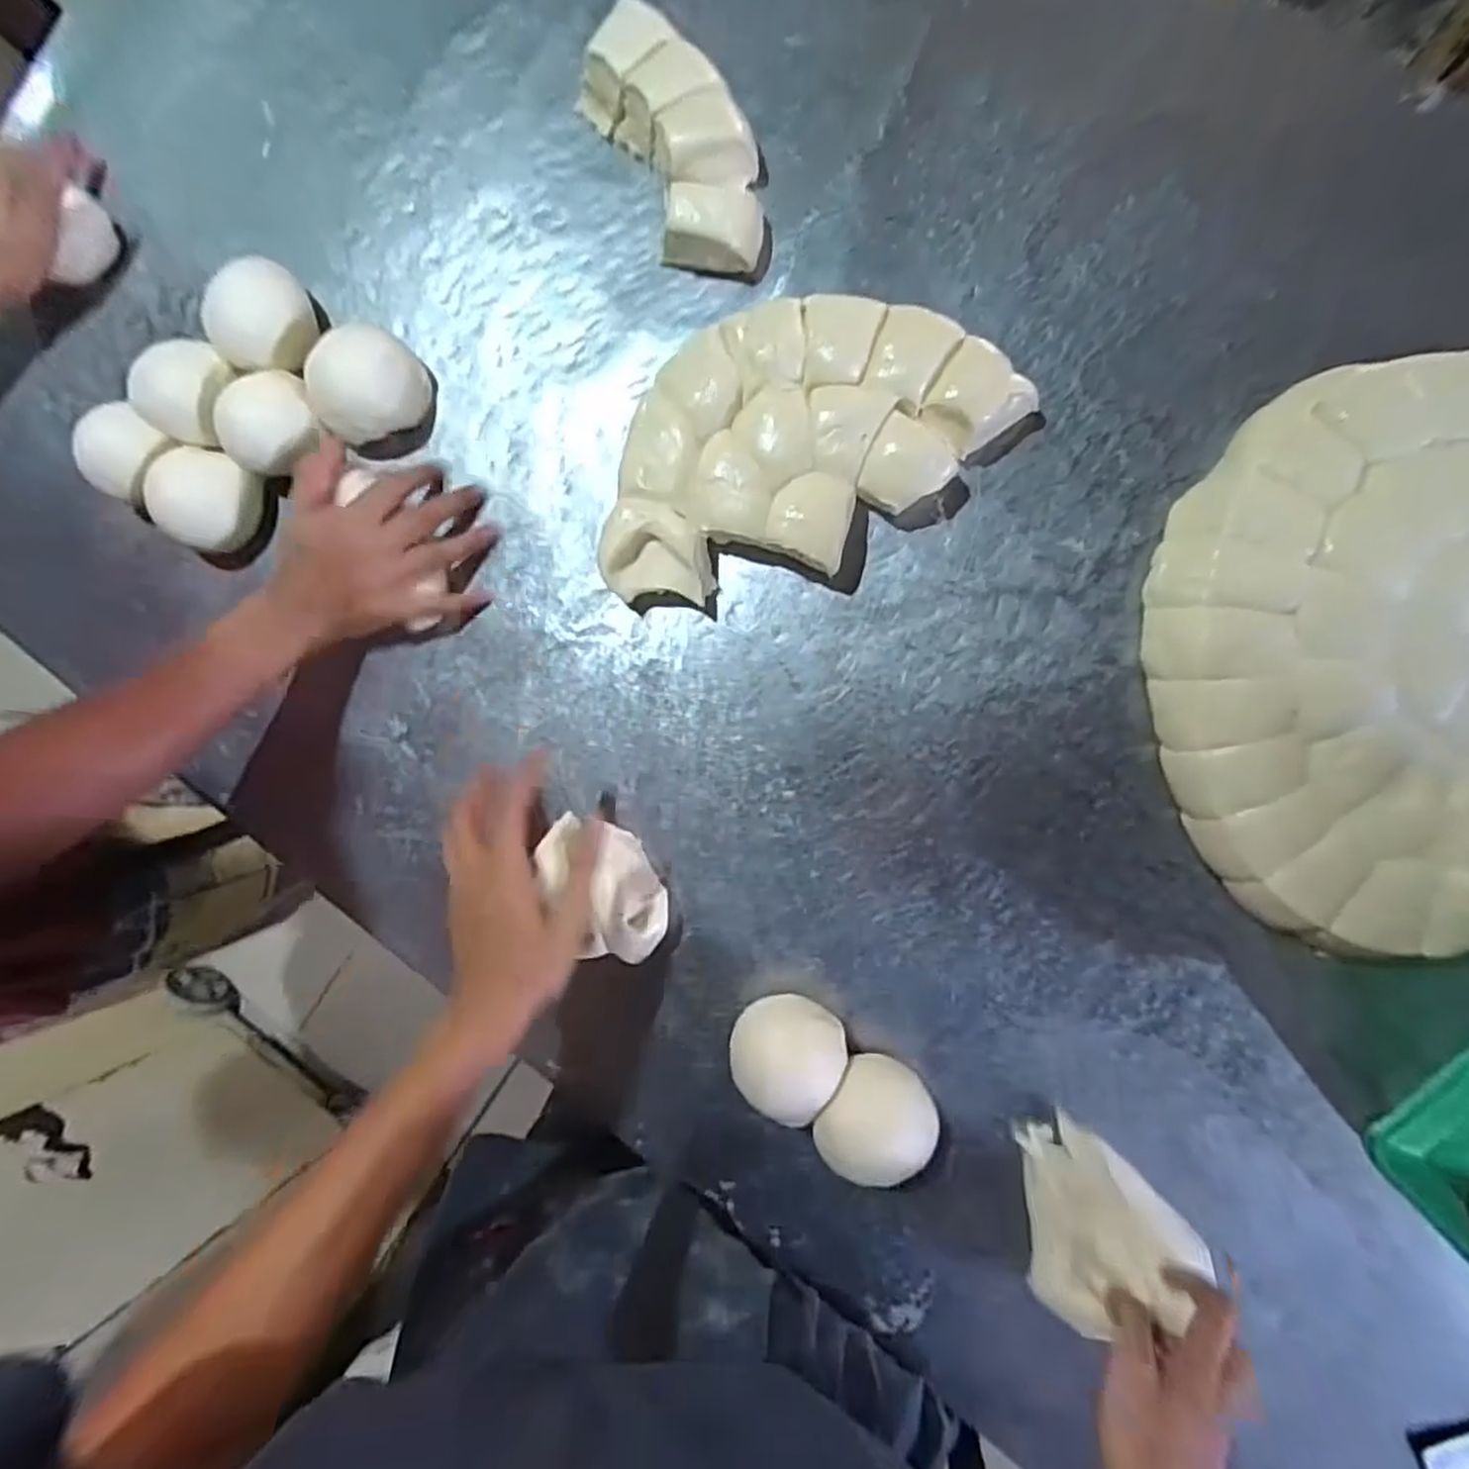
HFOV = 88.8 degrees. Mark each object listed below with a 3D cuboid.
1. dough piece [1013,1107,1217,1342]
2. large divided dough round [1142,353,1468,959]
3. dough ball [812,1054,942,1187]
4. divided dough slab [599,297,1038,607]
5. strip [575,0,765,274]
[{"bbox_3d":[0.239,0.313,0.478,0.098,0.042,0.110,-3,90,9],"label":"dough piece"},{"bbox_3d":[0.423,-0.045,0.455,0.305,0.053,0.334,0,90,9],"label":"large divided dough round"},{"bbox_3d":[0.101,0.264,0.516,0.073,0.040,0.077,0,90,9],"label":"dough ball"},{"bbox_3d":[0.034,-0.194,0.524,0.290,0.043,0.193,-39,85,7],"label":"divided dough slab"},{"bbox_3d":[-0.040,-0.422,0.534,0.093,0.050,0.198,-28,86,8],"label":"strip"}]

